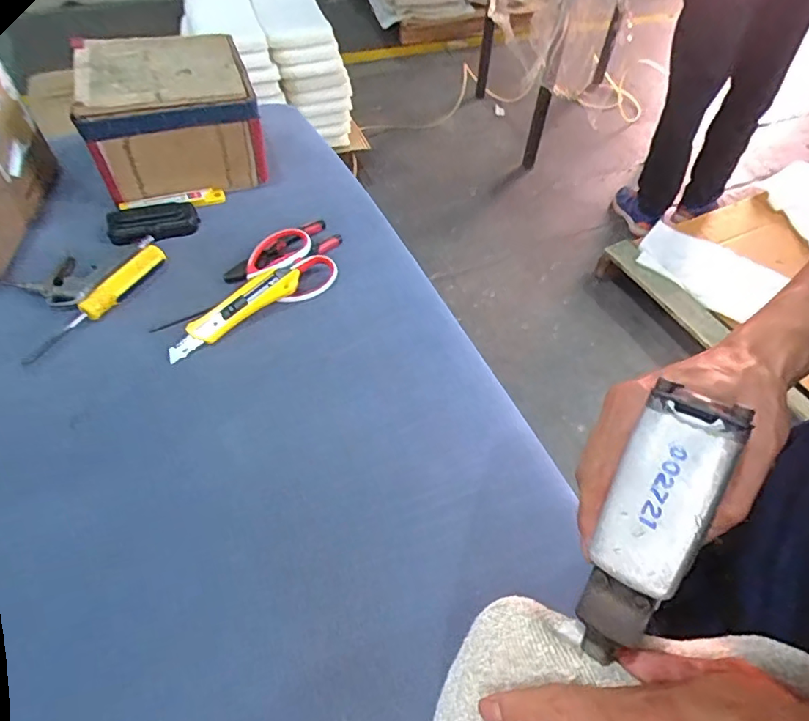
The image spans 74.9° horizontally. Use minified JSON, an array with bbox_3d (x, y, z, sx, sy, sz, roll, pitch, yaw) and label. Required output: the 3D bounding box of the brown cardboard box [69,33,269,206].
[{"bbox_3d":[-0.312,-0.336,0.727,0.209,0.122,0.218,-11,54,-13],"label":"brown cardboard box"}]

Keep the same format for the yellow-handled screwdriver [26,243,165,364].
[{"bbox_3d":[-0.345,-0.070,0.590,0.035,0.023,0.188,29,55,17],"label":"yellow-handled screwdriver"}]

